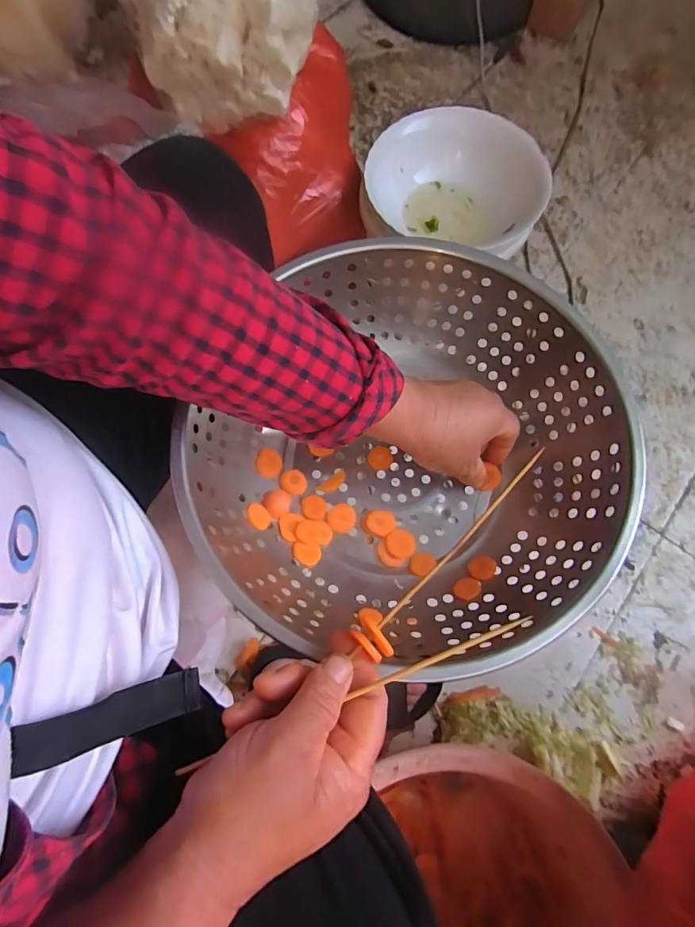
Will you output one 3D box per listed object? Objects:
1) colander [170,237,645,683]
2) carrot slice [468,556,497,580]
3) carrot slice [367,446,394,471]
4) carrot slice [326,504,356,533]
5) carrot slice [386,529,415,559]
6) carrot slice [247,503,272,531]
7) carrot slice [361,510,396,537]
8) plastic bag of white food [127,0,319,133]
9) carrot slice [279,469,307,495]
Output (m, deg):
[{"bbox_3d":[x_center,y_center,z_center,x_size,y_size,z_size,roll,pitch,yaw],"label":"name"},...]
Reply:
[{"bbox_3d":[0.053,-0.007,0.370,0.294,0.105,0.322,0,75,0],"label":"colander"},{"bbox_3d":[0.114,0.088,0.381,0.022,0.004,0.020,-4,56,7],"label":"carrot slice"},{"bbox_3d":[0.031,-0.005,0.424,0.023,0.004,0.024,0,73,-1],"label":"carrot slice"},{"bbox_3d":[-0.006,0.049,0.410,0.025,0.005,0.026,0,73,-1],"label":"carrot slice"},{"bbox_3d":[0.047,0.071,0.399,0.024,0.005,0.025,-2,73,-1],"label":"carrot slice"},{"bbox_3d":[-0.075,0.045,0.382,0.022,0.004,0.021,17,61,-34],"label":"carrot slice"},{"bbox_3d":[0.028,0.054,0.409,0.030,0.007,0.022,4,73,1],"label":"carrot slice"},{"bbox_3d":[-0.147,-0.523,0.524,0.222,0.141,0.152,-4,73,-2],"label":"plastic bag of white food"},{"bbox_3d":[-0.050,0.017,0.420,0.025,0.004,0.023,-1,81,-29],"label":"carrot slice"}]

